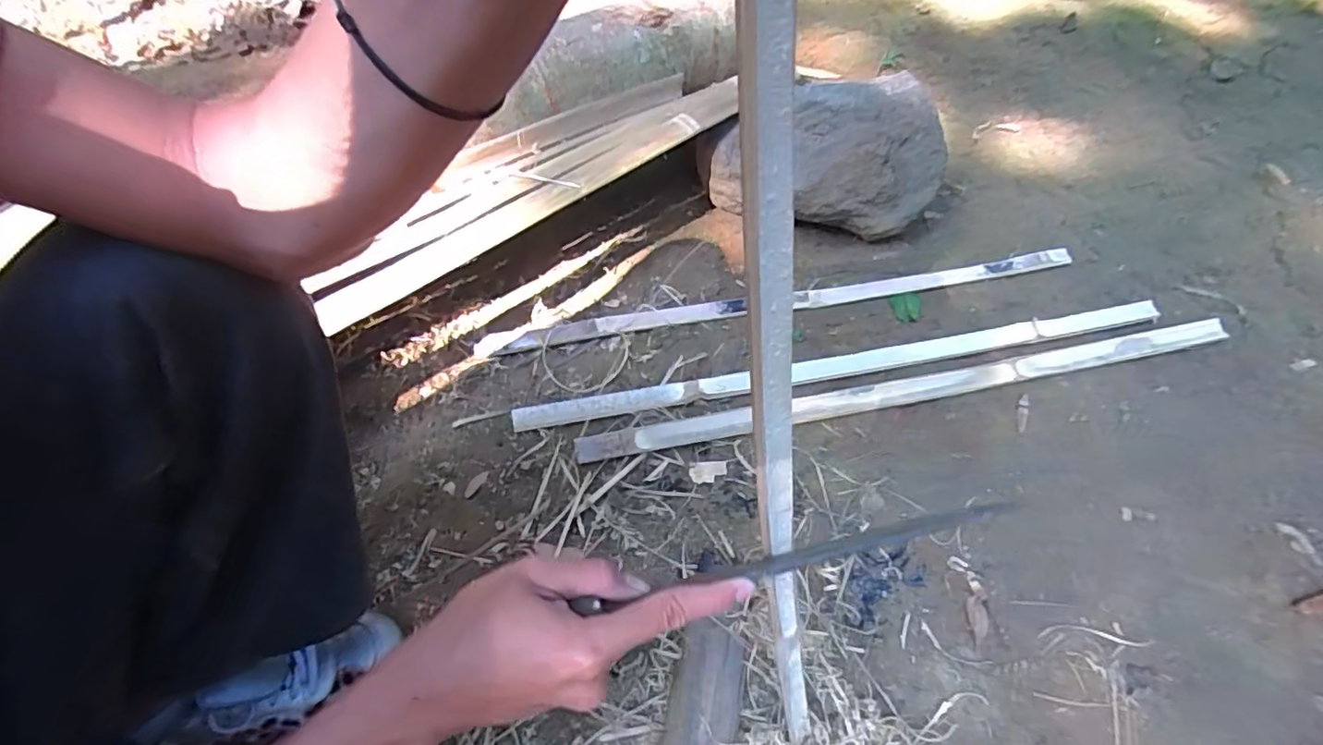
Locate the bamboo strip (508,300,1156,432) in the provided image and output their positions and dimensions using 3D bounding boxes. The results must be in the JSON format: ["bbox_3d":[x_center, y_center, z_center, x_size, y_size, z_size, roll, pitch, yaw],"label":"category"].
[{"bbox_3d":[0.250,-0.012,0.773,0.870,0.008,0.034,-9,68,-7],"label":"bamboo strip"}]

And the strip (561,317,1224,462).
[{"bbox_3d":[0.332,0.019,0.759,0.878,0.019,0.034,-10,56,-8],"label":"strip"}]

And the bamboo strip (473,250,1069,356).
[{"bbox_3d":[0.185,-0.102,0.836,0.872,0.015,0.030,-9,56,-8],"label":"bamboo strip"}]

